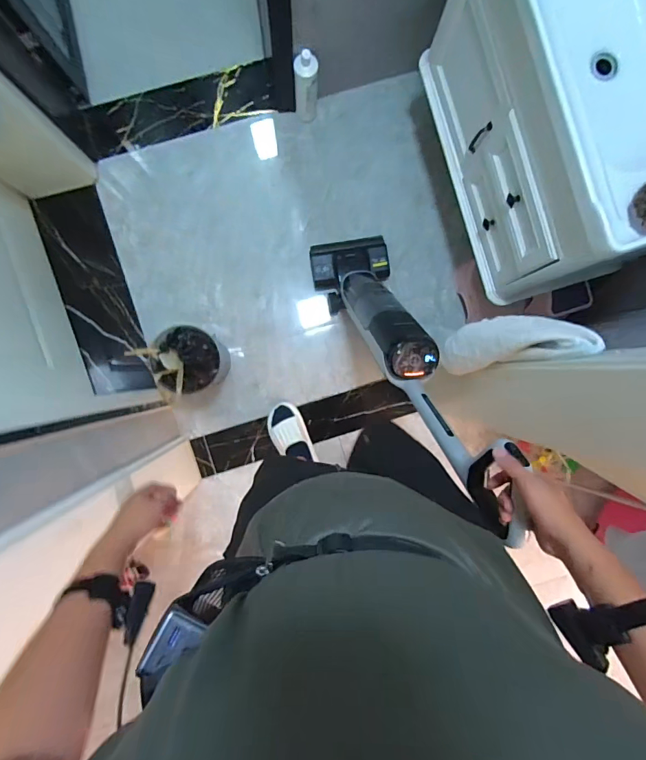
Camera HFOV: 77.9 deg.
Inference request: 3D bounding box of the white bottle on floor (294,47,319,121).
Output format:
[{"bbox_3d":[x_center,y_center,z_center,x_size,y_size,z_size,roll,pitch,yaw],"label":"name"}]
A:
[{"bbox_3d":[-0.055,-0.979,1.347,0.079,0.265,0.067,-3,90,0],"label":"white bottle on floor"}]

